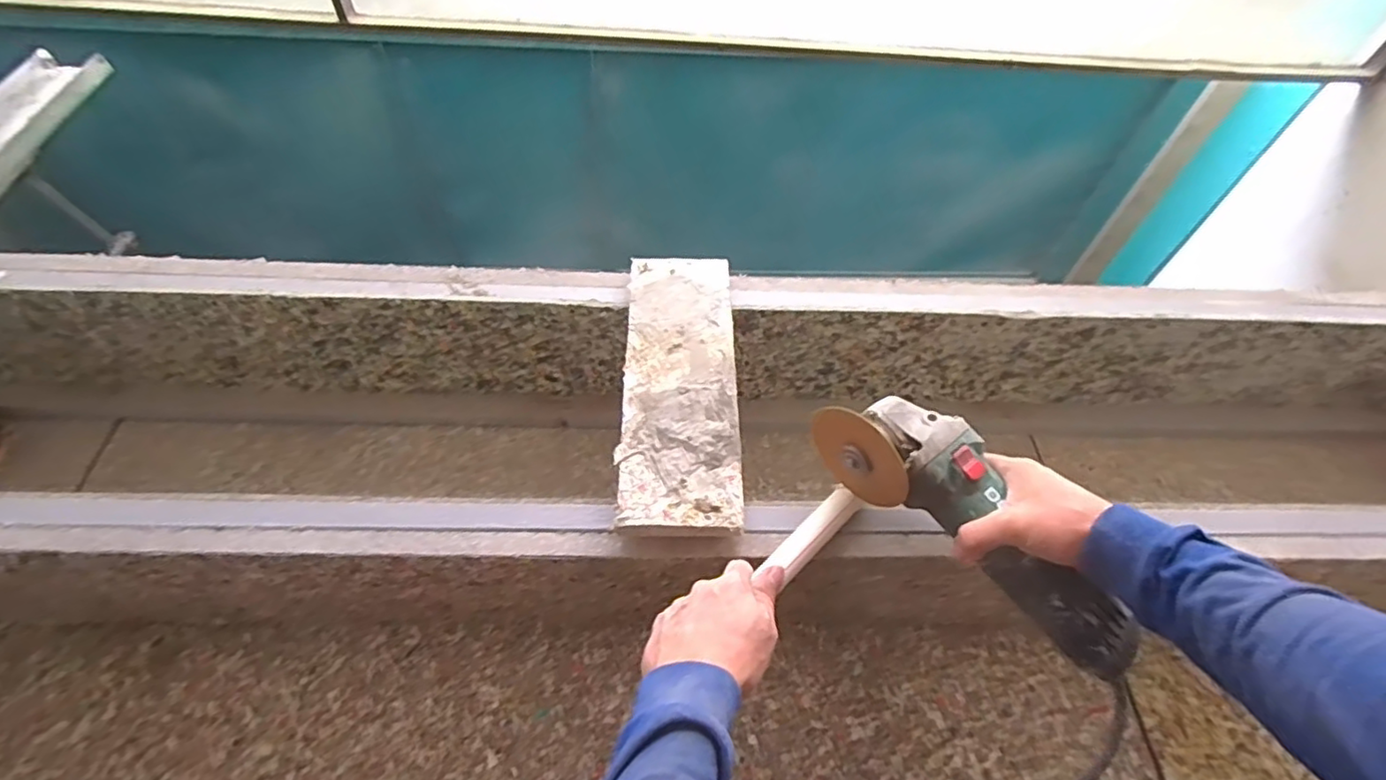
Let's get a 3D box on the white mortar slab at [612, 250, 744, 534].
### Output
[{"bbox_3d":[-0.013,-0.017,0.618,0.109,0.024,0.327,1,56,-3],"label":"white mortar slab"}]

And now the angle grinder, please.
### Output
[{"bbox_3d":[0.224,0.103,0.511,0.077,0.081,0.274,-36,71,-24],"label":"angle grinder"}]

